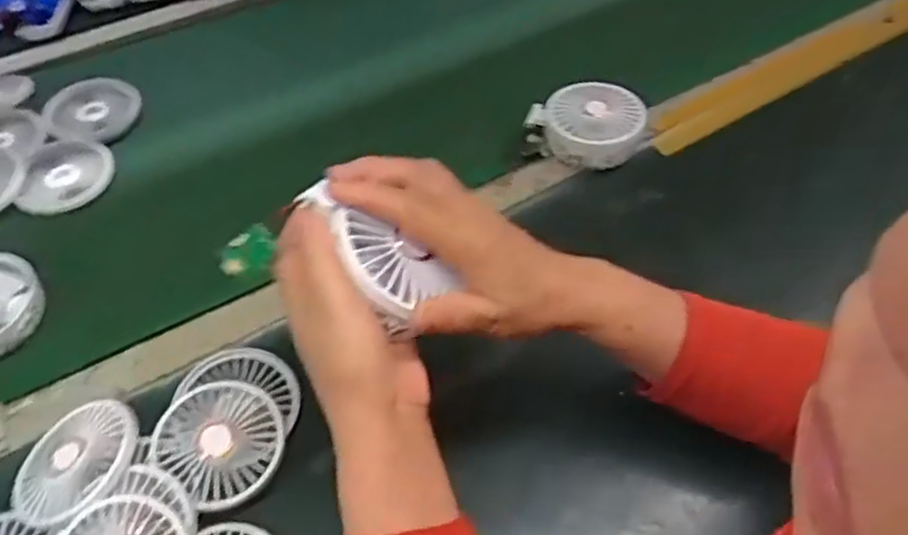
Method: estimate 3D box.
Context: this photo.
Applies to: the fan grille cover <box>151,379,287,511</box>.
[{"bbox_3d":[-0.162,0.120,0.487,0.085,0.008,0.087,-3,60,-7],"label":"fan grille cover"}]

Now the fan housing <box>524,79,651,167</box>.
[{"bbox_3d":[0.127,-0.130,0.664,0.085,0.052,0.089,-22,54,-16],"label":"fan housing"}]

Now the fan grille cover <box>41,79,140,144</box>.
[{"bbox_3d":[-0.369,-0.160,0.718,0.094,0.010,0.094,12,52,11],"label":"fan grille cover"}]

